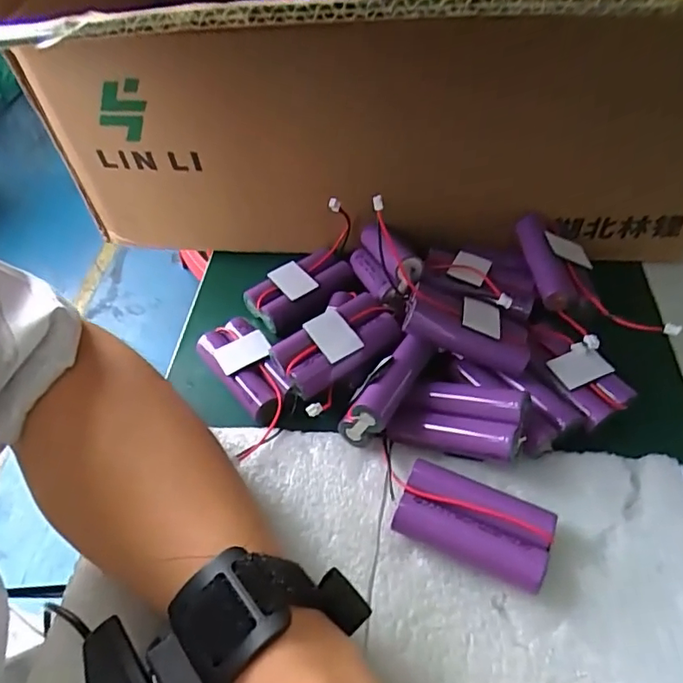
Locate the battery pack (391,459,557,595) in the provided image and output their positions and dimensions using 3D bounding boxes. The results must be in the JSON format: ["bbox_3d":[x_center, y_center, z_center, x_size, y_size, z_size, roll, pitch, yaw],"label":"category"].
[{"bbox_3d":[0.058,0.080,0.246,0.065,0.020,0.033,18,54,18],"label":"battery pack"}]

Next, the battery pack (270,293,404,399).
[{"bbox_3d":[-0.002,0.005,0.306,0.066,0.025,0.037,-28,54,-19],"label":"battery pack"}]

